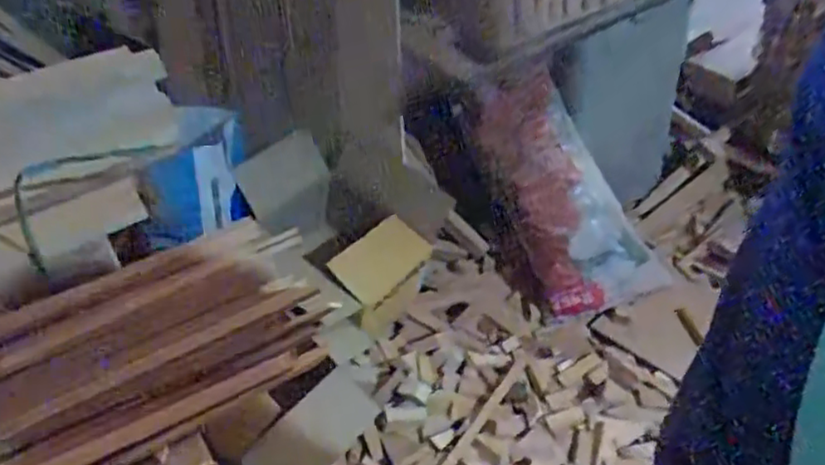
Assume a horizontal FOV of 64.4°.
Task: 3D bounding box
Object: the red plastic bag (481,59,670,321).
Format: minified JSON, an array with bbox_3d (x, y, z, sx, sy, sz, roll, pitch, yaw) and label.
[{"bbox_3d":[0.433,-0.110,1.840,0.391,0.179,0.681,-24,88,-20],"label":"red plastic bag"}]

